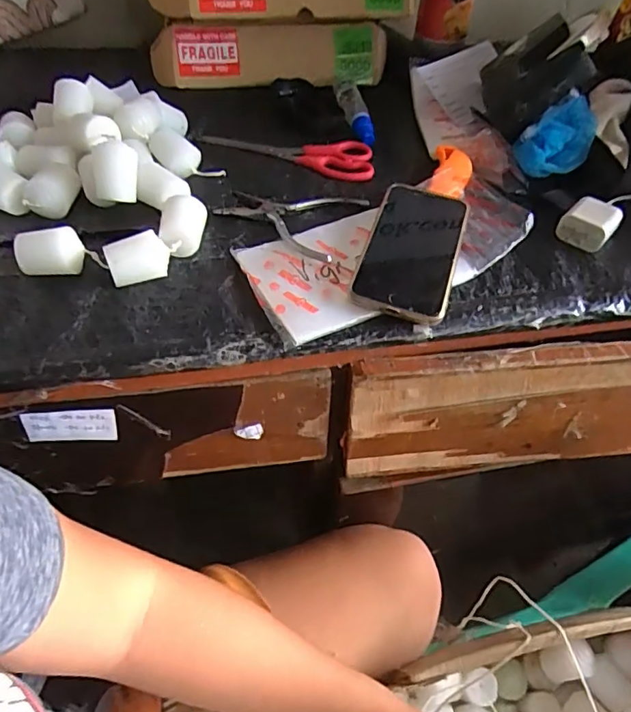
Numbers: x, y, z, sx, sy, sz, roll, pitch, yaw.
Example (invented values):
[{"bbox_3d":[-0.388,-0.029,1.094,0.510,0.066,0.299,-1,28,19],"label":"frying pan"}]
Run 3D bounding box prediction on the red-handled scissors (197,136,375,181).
[{"bbox_3d":[-0.027,-0.231,0.583,0.192,0.011,0.070,16,49,10],"label":"red-handled scissors"}]

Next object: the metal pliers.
[{"bbox_3d":[-0.026,-0.136,0.501,0.126,0.009,0.109,20,50,14],"label":"metal pliers"}]

